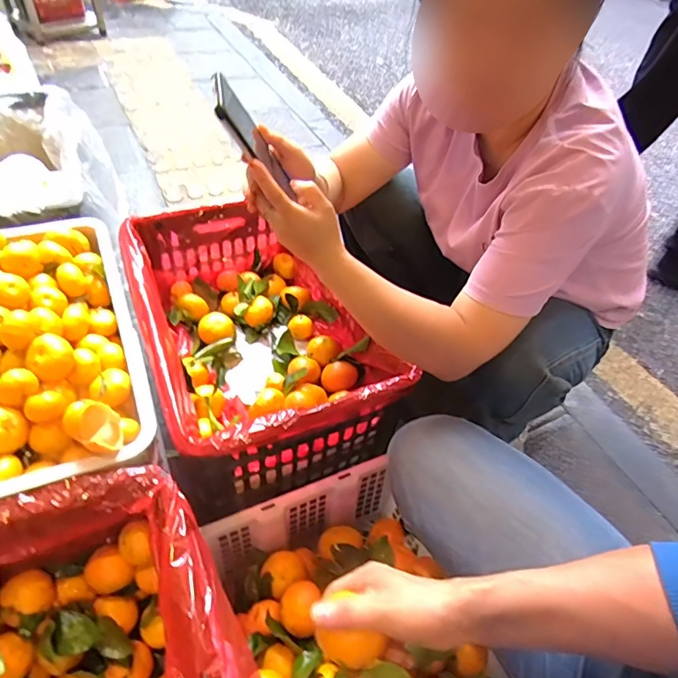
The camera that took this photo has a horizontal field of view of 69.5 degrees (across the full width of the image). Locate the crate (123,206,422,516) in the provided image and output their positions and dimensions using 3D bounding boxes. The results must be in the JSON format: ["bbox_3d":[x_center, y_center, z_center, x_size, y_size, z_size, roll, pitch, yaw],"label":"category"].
[{"bbox_3d":[-0.141,-0.011,0.826,0.324,0.195,0.490,-15,51,-19],"label":"crate"}]

